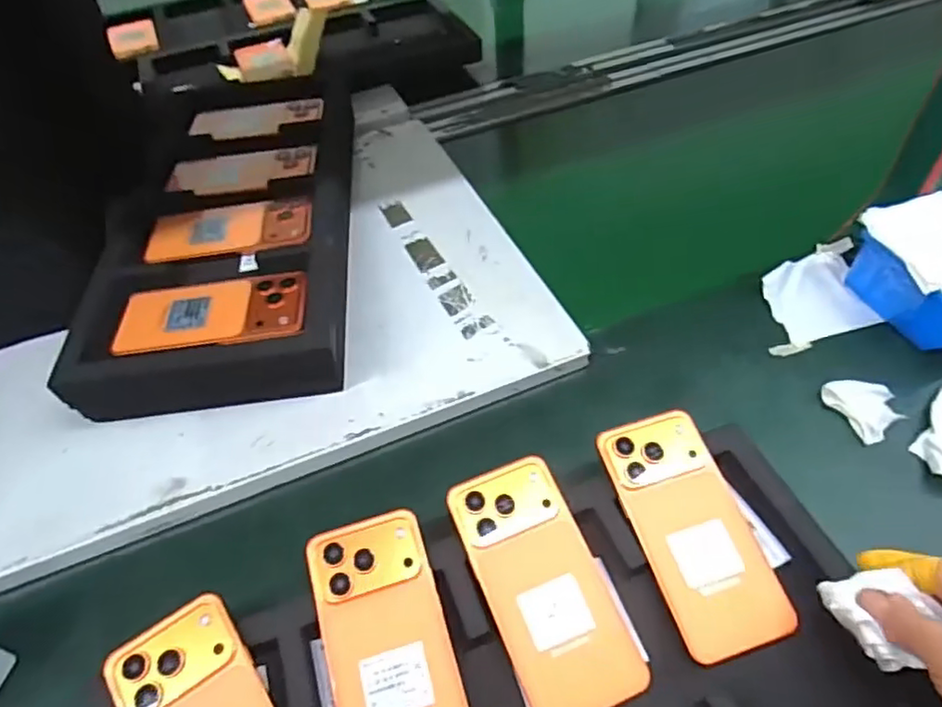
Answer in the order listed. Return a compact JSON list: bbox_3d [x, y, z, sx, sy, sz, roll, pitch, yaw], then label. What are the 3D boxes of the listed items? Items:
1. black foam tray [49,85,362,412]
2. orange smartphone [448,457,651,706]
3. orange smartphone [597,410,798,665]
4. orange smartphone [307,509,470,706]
[{"bbox_3d":[-0.250,-0.158,0.672,0.236,0.071,0.520,-9,51,-2],"label":"black foam tray"},{"bbox_3d":[0.048,0.152,0.414,0.078,0.007,0.162,-21,64,-11],"label":"orange smartphone"},{"bbox_3d":[0.153,0.119,0.433,0.077,0.006,0.163,-15,61,-8],"label":"orange smartphone"},{"bbox_3d":[-0.052,0.185,0.393,0.076,0.006,0.162,-13,62,-12],"label":"orange smartphone"}]

